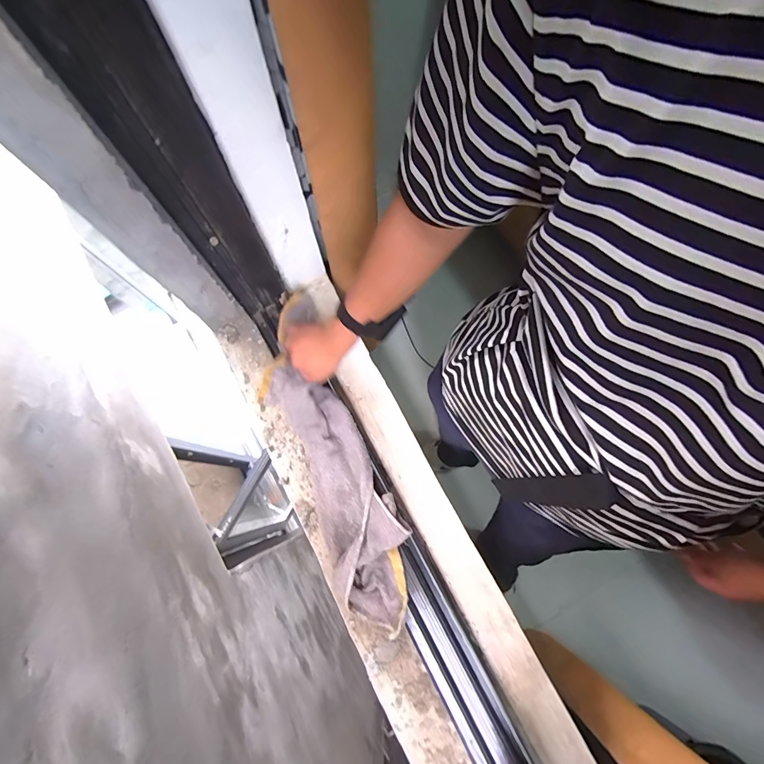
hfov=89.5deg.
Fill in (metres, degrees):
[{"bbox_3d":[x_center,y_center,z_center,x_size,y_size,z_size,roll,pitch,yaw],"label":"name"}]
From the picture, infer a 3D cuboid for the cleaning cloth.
[{"bbox_3d":[-0.092,0.121,0.642,0.142,0.091,0.557,-22,78,-5],"label":"cleaning cloth"}]

